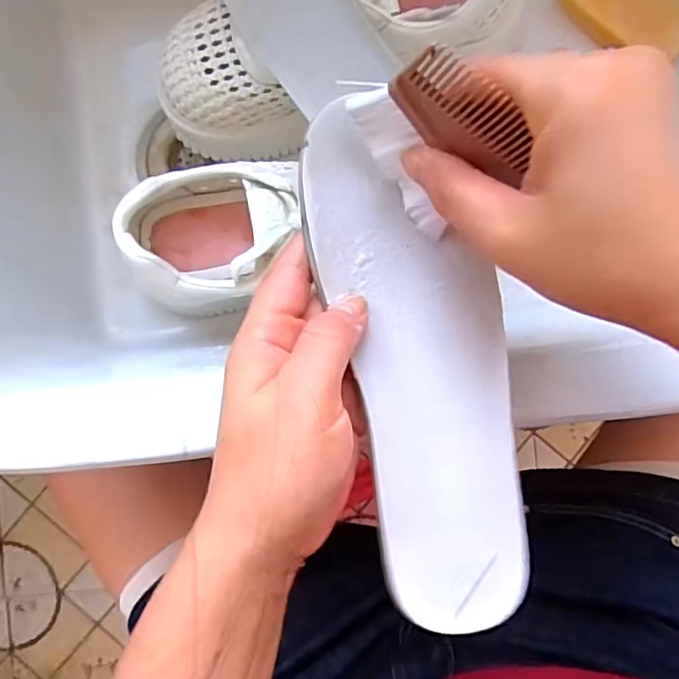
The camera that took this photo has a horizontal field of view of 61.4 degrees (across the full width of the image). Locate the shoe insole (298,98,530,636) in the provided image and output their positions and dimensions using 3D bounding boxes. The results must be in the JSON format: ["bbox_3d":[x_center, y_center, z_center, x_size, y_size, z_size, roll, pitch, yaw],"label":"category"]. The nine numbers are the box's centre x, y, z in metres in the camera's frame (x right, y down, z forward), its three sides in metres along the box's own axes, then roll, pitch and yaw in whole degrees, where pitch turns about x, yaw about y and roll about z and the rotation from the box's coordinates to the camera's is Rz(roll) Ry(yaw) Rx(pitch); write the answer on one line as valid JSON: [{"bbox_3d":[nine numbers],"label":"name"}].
[{"bbox_3d":[0.037,0.012,0.240,0.072,0.014,0.213,-16,91,0],"label":"shoe insole"}]

